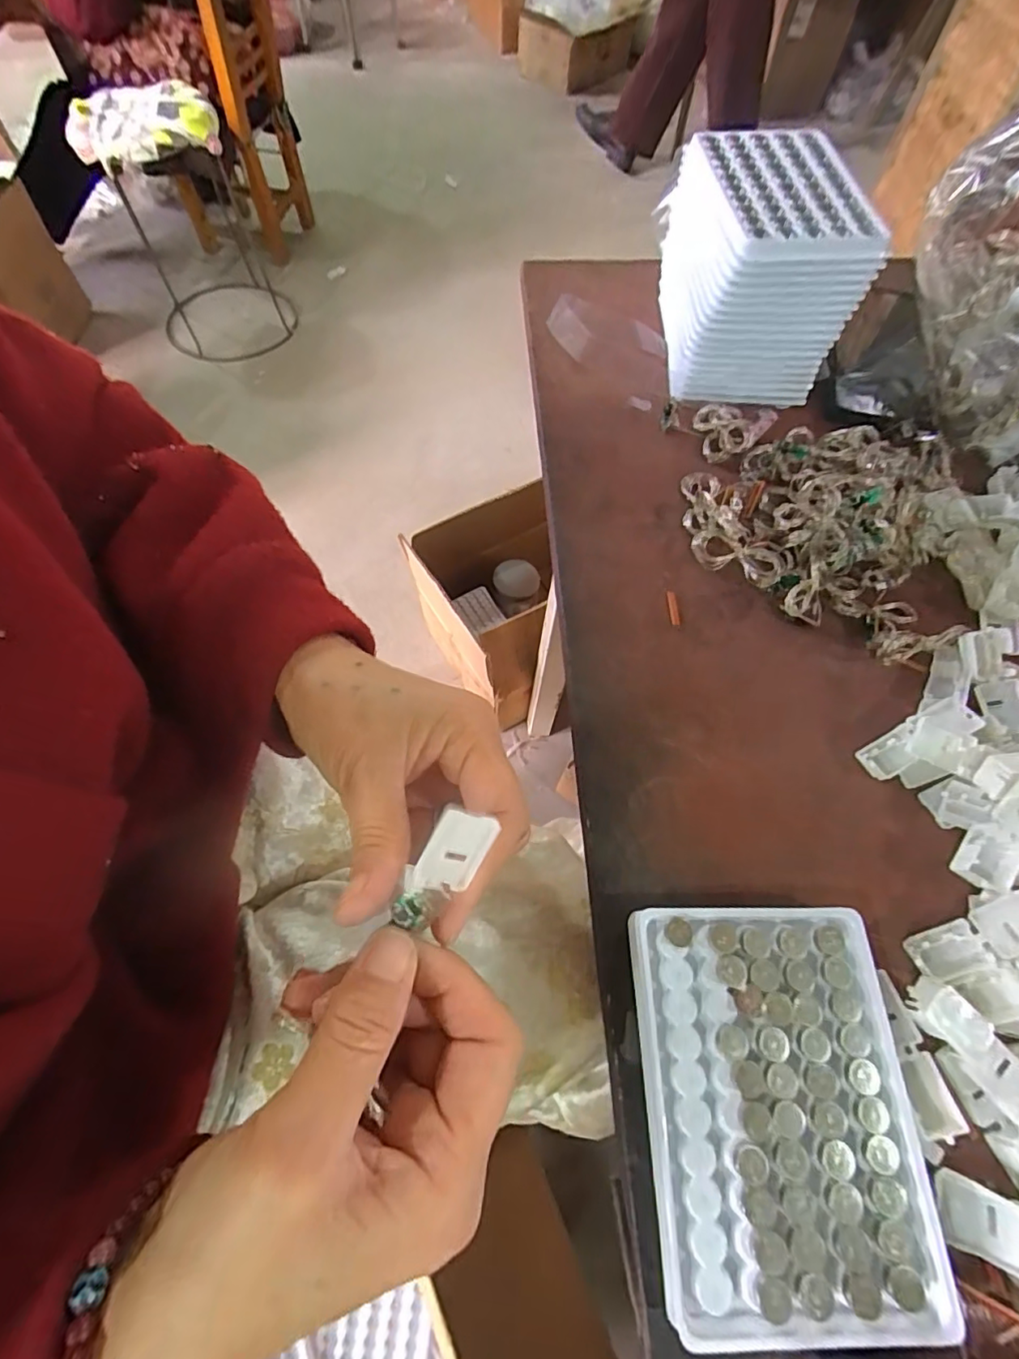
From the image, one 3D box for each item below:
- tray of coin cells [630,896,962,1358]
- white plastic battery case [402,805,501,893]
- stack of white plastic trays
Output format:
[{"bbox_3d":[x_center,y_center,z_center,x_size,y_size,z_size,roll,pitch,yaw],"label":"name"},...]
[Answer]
[{"bbox_3d":[0.101,0.159,0.208,0.096,0.021,0.129,0,65,-1],"label":"tray of coin cells"},{"bbox_3d":[-0.018,0.056,0.173,0.030,0.021,0.004,-57,28,6],"label":"white plastic battery case"},{"bbox_3d":[0.159,-0.271,0.366,0.103,0.103,0.131,-3,64,-3],"label":"stack of white plastic trays"}]

